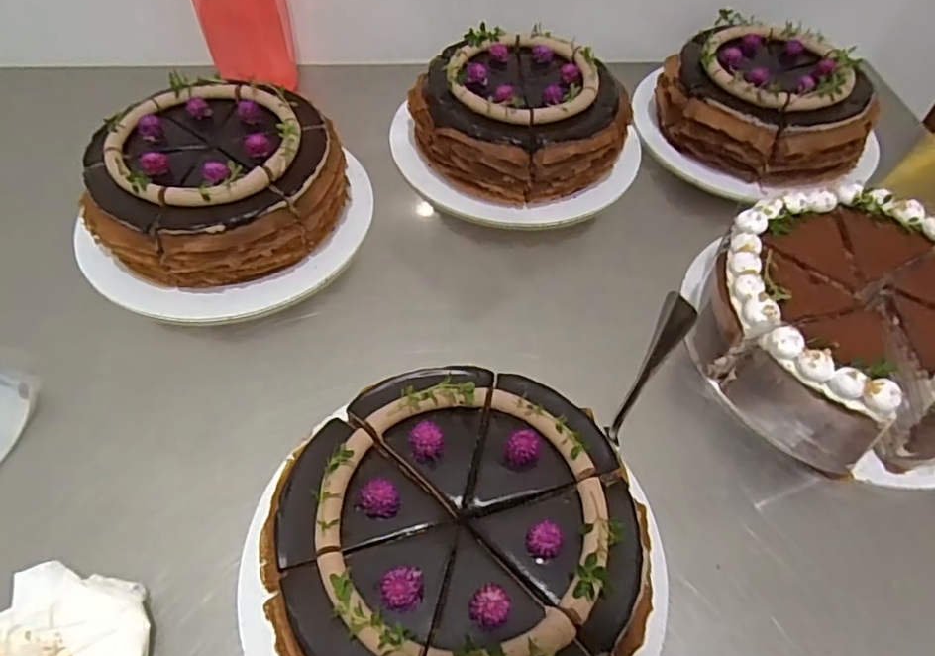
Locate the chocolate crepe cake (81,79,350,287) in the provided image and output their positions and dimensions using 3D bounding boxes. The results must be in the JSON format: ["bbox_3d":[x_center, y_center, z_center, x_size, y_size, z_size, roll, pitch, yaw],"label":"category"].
[{"bbox_3d":[-0.175,-0.102,0.436,0.173,0.072,0.148,-9,53,-9],"label":"chocolate crepe cake"}]

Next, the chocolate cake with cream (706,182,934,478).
[{"bbox_3d":[0.241,0.000,0.378,0.169,0.072,0.166,1,52,-2],"label":"chocolate cake with cream"}]

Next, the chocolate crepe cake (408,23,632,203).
[{"bbox_3d":[0.039,-0.175,0.503,0.170,0.070,0.152,33,58,21],"label":"chocolate crepe cake"}]

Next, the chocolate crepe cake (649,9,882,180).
[{"bbox_3d":[0.255,-0.193,0.527,0.169,0.073,0.145,28,56,18],"label":"chocolate crepe cake"}]

